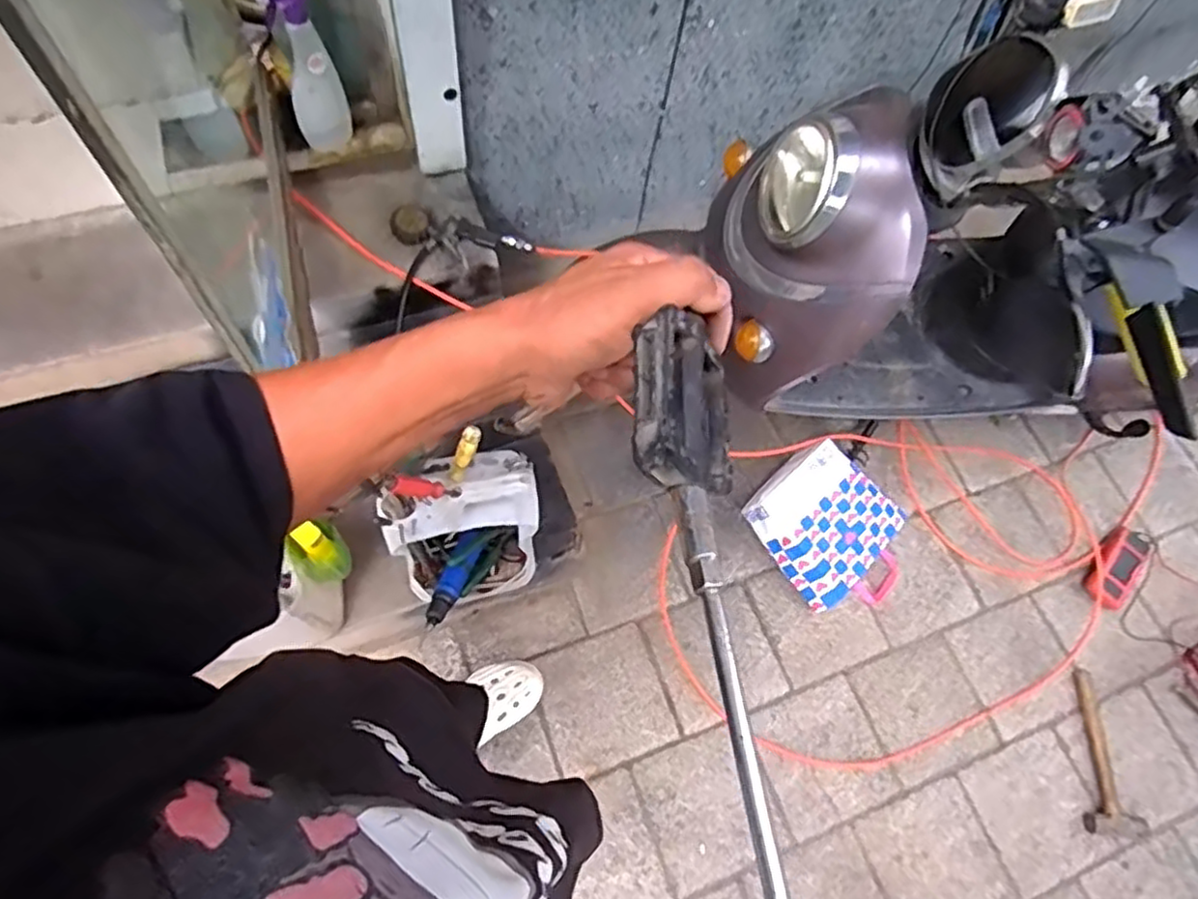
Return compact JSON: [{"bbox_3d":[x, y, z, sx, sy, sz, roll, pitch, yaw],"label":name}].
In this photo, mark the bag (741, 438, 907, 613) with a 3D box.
[{"bbox_3d":[0.519,0.174,1.544,0.299,0.152,0.346,-40,75,-21],"label":"bag"}]

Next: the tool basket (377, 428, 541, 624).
[{"bbox_3d":[-0.213,0.128,1.139,0.233,0.343,0.185,-25,70,-17],"label":"tool basket"}]

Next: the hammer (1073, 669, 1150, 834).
[{"bbox_3d":[1.022,0.615,1.449,0.120,0.035,0.307,-1,66,-3],"label":"hammer"}]

